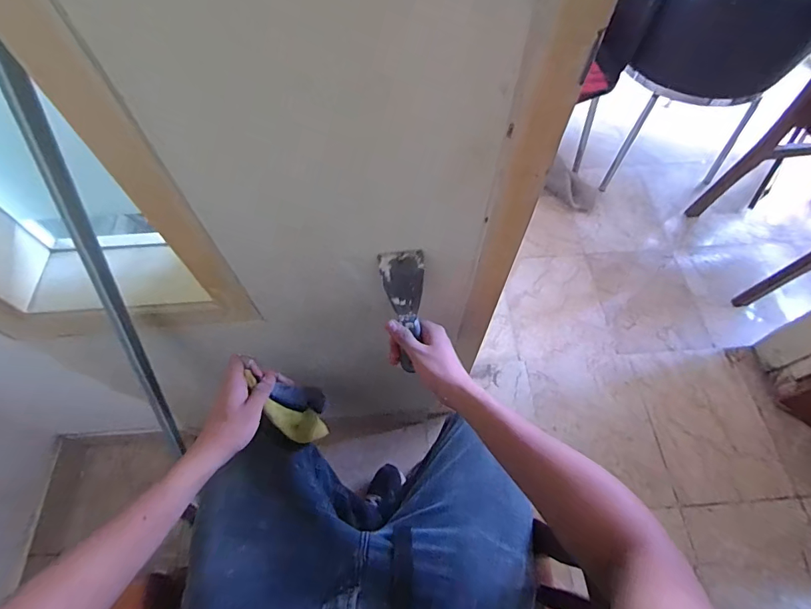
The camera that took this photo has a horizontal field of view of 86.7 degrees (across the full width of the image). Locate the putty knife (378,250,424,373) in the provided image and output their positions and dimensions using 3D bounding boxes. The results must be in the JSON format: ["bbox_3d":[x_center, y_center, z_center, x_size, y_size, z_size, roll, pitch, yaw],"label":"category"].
[{"bbox_3d":[0.000,0.013,0.541,0.049,0.181,0.012,-8,36,-5],"label":"putty knife"}]

